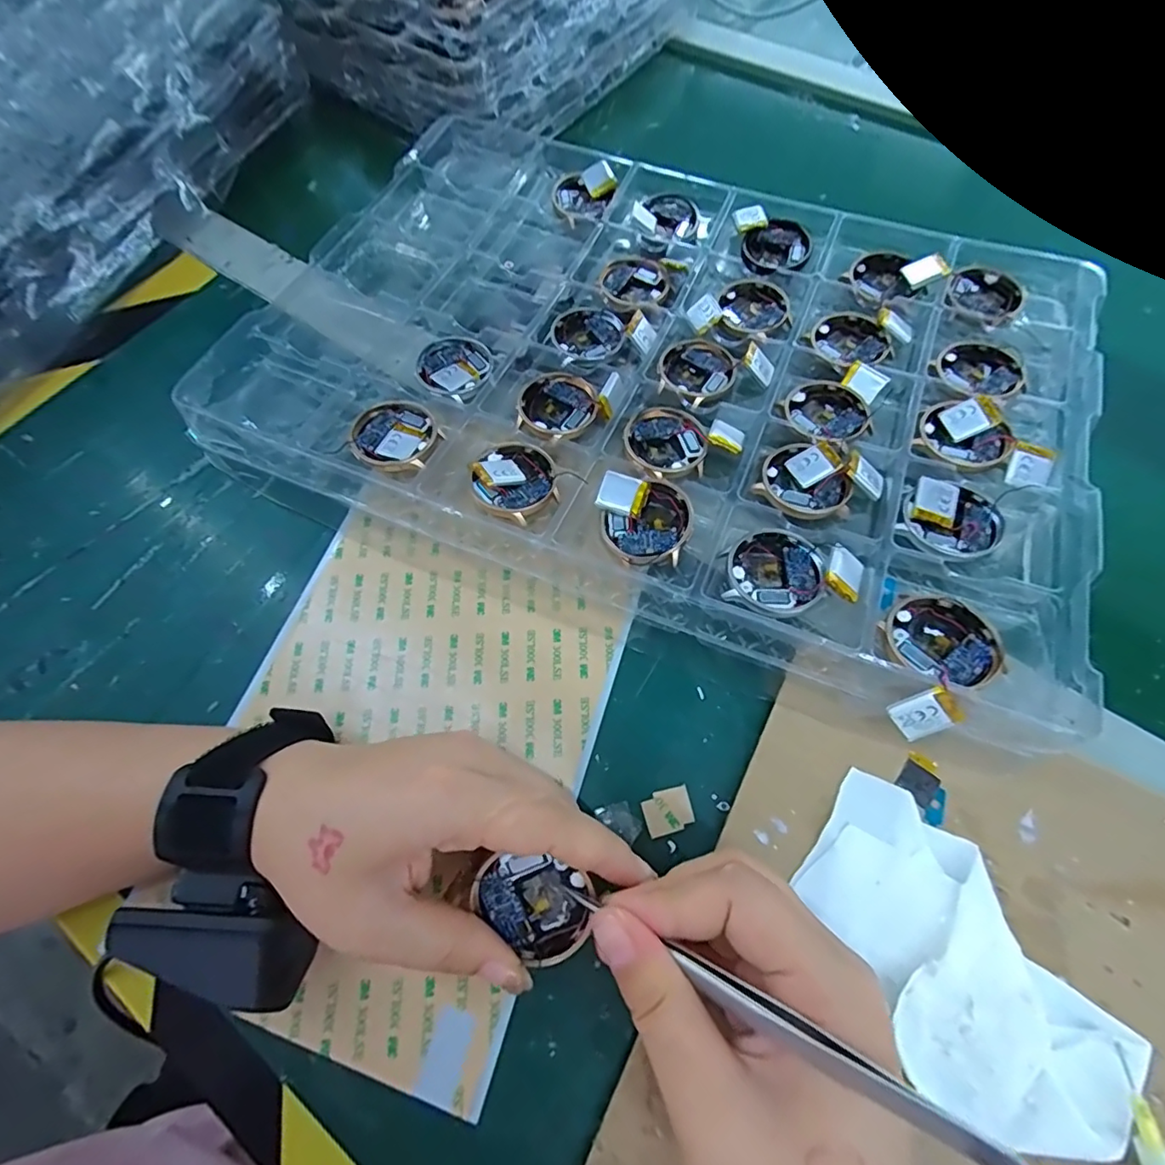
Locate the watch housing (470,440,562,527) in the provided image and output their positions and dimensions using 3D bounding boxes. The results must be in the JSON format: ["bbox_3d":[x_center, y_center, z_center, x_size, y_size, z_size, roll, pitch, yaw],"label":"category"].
[{"bbox_3d":[-0.035,-0.053,0.273,0.041,0.012,0.044,-1,65,2],"label":"watch housing"}]

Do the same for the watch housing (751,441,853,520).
[{"bbox_3d":[0.113,-0.049,0.276,0.046,0.012,0.037,42,73,19],"label":"watch housing"}]

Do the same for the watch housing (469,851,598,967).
[{"bbox_3d":[-0.019,0.116,0.195,0.042,0.011,0.033,25,82,-6],"label":"watch housing"}]

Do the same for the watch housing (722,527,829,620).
[{"bbox_3d":[0.088,-0.005,0.252,0.043,0.010,0.042,-1,65,2],"label":"watch housing"}]

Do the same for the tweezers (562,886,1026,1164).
[{"bbox_3d":[0.041,0.120,0.157,0.122,0.012,0.009,7,61,39],"label":"tweezers"}]

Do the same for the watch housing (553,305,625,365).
[{"bbox_3d":[0.004,-0.148,0.329,0.041,0.011,0.046,-2,65,1],"label":"watch housing"}]

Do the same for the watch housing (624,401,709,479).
[{"bbox_3d":[0.044,-0.076,0.291,0.042,0.011,0.049,-2,65,1],"label":"watch housing"}]

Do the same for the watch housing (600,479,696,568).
[{"bbox_3d":[0.033,-0.026,0.261,0.043,0.014,0.039,-33,68,-12],"label":"watch housing"}]

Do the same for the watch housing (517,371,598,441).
[{"bbox_3d":[-0.013,-0.098,0.302,0.041,0.010,0.044,-1,65,2],"label":"watch housing"}]

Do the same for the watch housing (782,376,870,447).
[{"bbox_3d":[0.134,-0.093,0.300,0.042,0.013,0.046,25,68,13],"label":"watch housing"}]

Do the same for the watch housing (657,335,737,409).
[{"bbox_3d":[0.066,-0.124,0.316,0.042,0.013,0.052,7,65,5],"label":"watch housing"}]

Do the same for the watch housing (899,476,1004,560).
[{"bbox_3d":[0.176,-0.029,0.260,0.045,0.008,0.039,10,66,7],"label":"watch housing"}]

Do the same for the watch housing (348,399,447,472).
[{"bbox_3d":[-0.098,-0.077,0.286,0.043,0.005,0.048,-37,69,-14],"label":"watch housing"}]

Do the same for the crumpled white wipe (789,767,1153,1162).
[{"bbox_3d":[0.134,0.139,0.200,0.065,0.015,0.123,-31,68,-12],"label":"crumpled white wipe"}]

